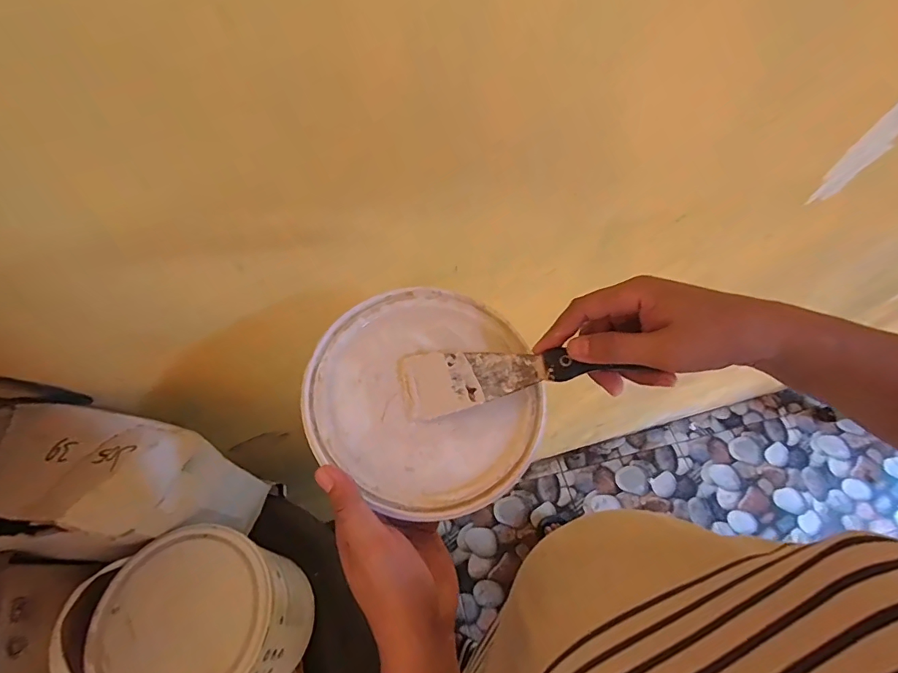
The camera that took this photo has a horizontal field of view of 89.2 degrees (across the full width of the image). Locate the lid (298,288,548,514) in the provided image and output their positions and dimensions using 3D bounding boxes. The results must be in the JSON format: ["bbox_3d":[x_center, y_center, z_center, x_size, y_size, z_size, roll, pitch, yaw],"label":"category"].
[{"bbox_3d":[-0.015,0.039,0.346,0.173,0.023,0.168,0,61,0],"label":"lid"}]

